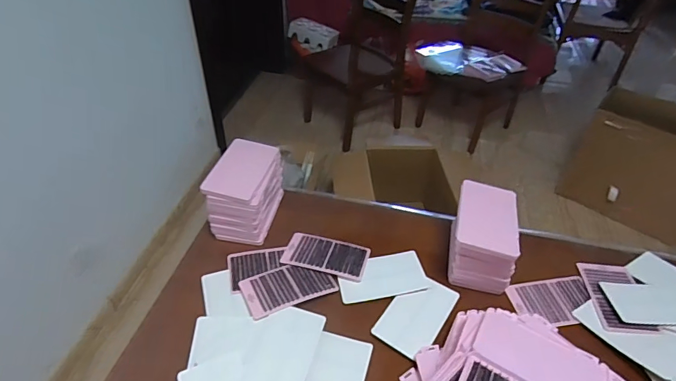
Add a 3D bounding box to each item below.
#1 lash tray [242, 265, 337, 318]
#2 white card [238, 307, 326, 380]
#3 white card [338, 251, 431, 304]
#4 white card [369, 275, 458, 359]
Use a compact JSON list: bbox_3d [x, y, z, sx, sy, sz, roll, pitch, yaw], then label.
[{"bbox_3d":[-0.096,0.184,0.841,0.175,0.011,0.099,-17,45,-21],"label":"lash tray"},{"bbox_3d":[-0.096,0.276,0.733,0.108,0.006,0.167,13,44,9],"label":"white card"},{"bbox_3d":[0.089,0.175,0.875,0.176,0.005,0.095,-8,47,-9],"label":"white card"},{"bbox_3d":[0.152,0.233,0.817,0.103,0.006,0.172,23,45,29],"label":"white card"}]

